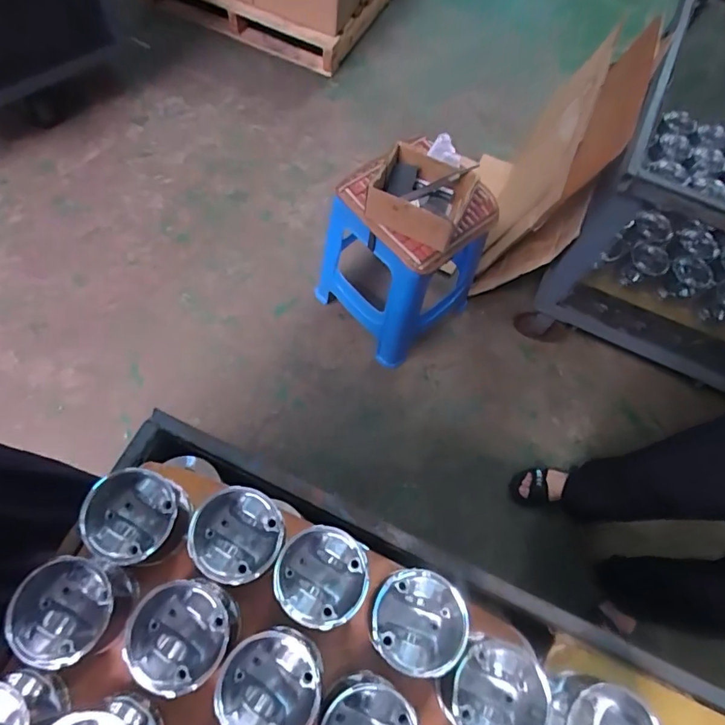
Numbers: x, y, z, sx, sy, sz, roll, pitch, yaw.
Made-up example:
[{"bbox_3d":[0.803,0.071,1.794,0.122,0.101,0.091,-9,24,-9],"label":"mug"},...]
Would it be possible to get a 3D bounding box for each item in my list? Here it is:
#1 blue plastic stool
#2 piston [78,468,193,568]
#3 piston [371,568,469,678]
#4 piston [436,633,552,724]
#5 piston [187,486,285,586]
[{"bbox_3d":[0.124,-0.297,1.294,0.388,0.502,0.342,-38,75,-18],"label":"blue plastic stool"},{"bbox_3d":[-0.246,0.170,0.522,0.096,0.064,0.095,2,67,-4],"label":"piston"},{"bbox_3d":[0.058,0.270,0.494,0.099,0.076,0.093,2,67,-4],"label":"piston"},{"bbox_3d":[0.129,0.330,0.476,0.092,0.092,0.092,33,68,9],"label":"piston"},{"bbox_3d":[-0.132,0.190,0.513,0.094,0.060,0.089,1,62,-3],"label":"piston"}]

